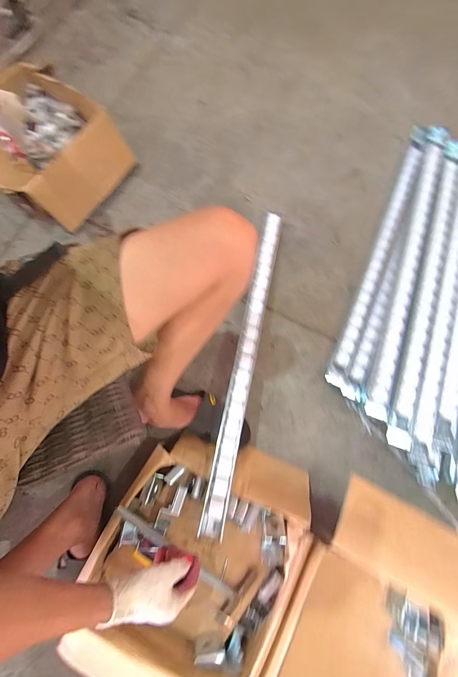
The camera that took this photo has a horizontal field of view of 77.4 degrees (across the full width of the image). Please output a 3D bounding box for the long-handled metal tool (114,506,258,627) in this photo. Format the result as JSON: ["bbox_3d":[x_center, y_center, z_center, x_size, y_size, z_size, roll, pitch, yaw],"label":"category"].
[{"bbox_3d":[-0.088,0.402,0.527,0.299,0.023,0.097,40,76,-8],"label":"long-handled metal tool"}]

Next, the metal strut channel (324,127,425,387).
[{"bbox_3d":[0.436,-0.280,0.812,0.046,0.044,0.895,24,75,5],"label":"metal strut channel"}]

